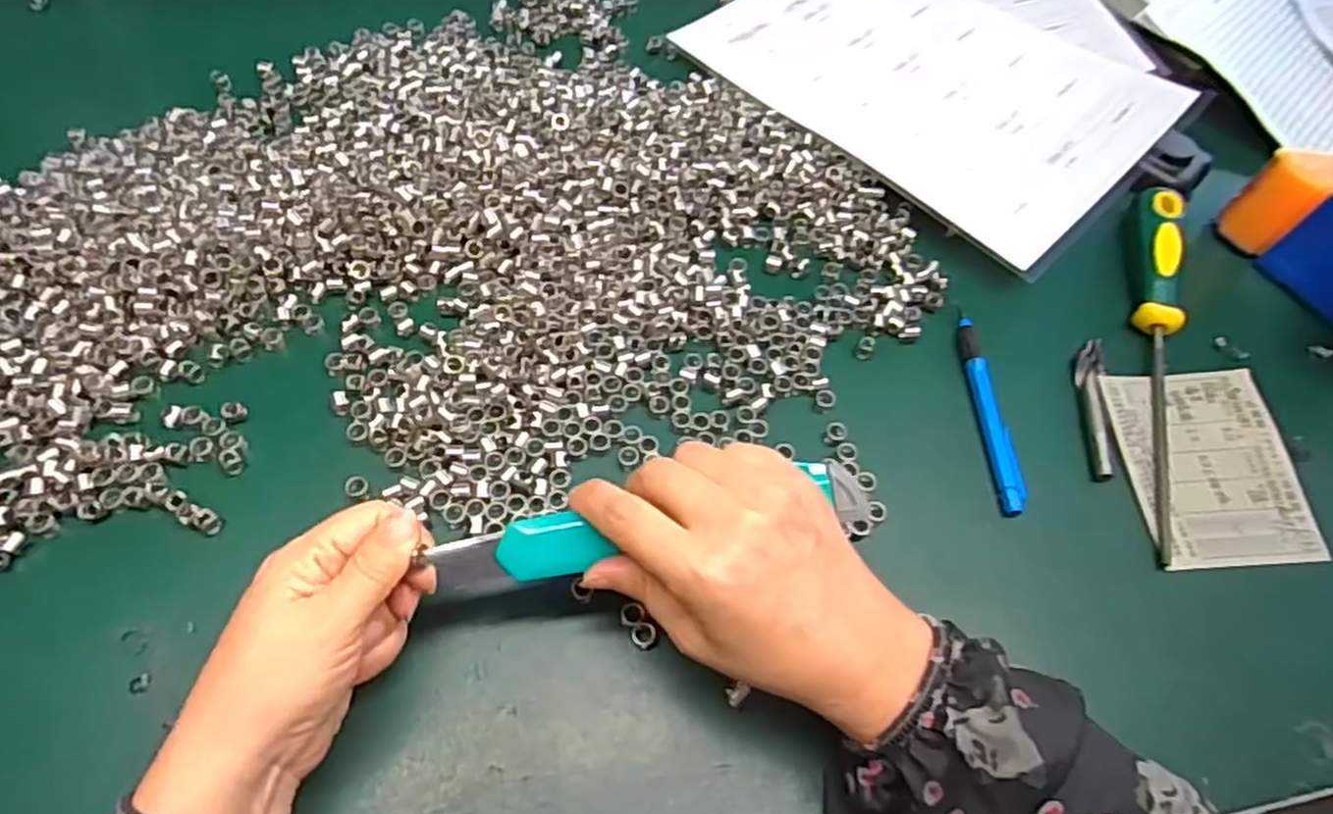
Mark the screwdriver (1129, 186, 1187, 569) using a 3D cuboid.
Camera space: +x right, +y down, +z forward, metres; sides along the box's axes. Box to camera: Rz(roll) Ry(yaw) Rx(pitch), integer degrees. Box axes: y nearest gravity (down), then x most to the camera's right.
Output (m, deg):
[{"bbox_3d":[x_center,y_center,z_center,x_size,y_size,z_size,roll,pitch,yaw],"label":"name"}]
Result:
[{"bbox_3d":[0.272,-0.035,0.424,0.023,0.022,0.243,18,61,6],"label":"screwdriver"}]

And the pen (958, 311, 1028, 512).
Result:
[{"bbox_3d":[0.171,0.000,0.407,0.009,0.011,0.119,1,61,-3],"label":"pen"}]

